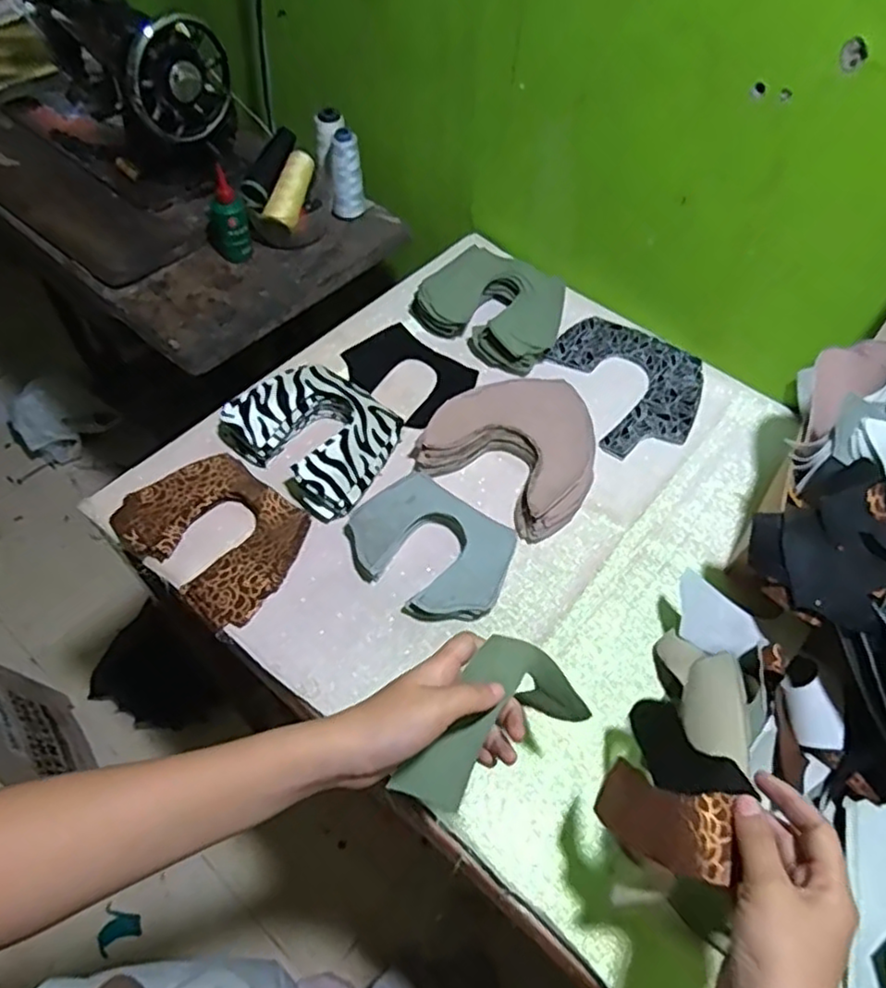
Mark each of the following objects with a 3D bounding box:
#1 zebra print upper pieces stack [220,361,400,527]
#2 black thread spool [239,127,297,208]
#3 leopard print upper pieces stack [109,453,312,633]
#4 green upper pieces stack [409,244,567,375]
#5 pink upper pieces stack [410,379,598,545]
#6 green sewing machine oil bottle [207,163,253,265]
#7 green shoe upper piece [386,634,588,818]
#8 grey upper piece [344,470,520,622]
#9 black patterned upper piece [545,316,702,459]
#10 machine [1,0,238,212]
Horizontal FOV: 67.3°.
[{"bbox_3d":[-0.132,-0.063,0.699,0.167,0.049,0.133,33,60,17],"label":"zebra print upper pieces stack"},{"bbox_3d":[-0.228,-0.434,0.882,0.032,0.031,0.124,22,78,10],"label":"black thread spool"},{"bbox_3d":[-0.219,0.035,0.646,0.170,0.023,0.130,34,61,18],"label":"leopard print upper pieces stack"},{"bbox_3d":[0.062,-0.230,0.815,0.173,0.049,0.142,23,58,11],"label":"green upper pieces stack"},{"bbox_3d":[0.084,-0.054,0.715,0.176,0.039,0.173,33,60,17],"label":"pink upper pieces stack"},{"bbox_3d":[-0.277,-0.355,0.853,0.050,0.109,0.045,-18,59,-15],"label":"green sewing machine oil bottle"},{"bbox_3d":[0.034,0.152,0.424,0.069,0.072,0.125,38,62,20],"label":"green shoe upper piece"},{"bbox_3d":[-0.012,0.053,0.637,0.155,0.027,0.118,33,60,17],"label":"grey upper piece"},{"bbox_3d":[0.207,-0.126,0.782,0.181,0.008,0.184,28,62,14],"label":"black patterned upper piece"},{"bbox_3d":[-0.478,-0.575,0.917,0.402,0.221,0.149,37,61,19],"label":"machine"}]

